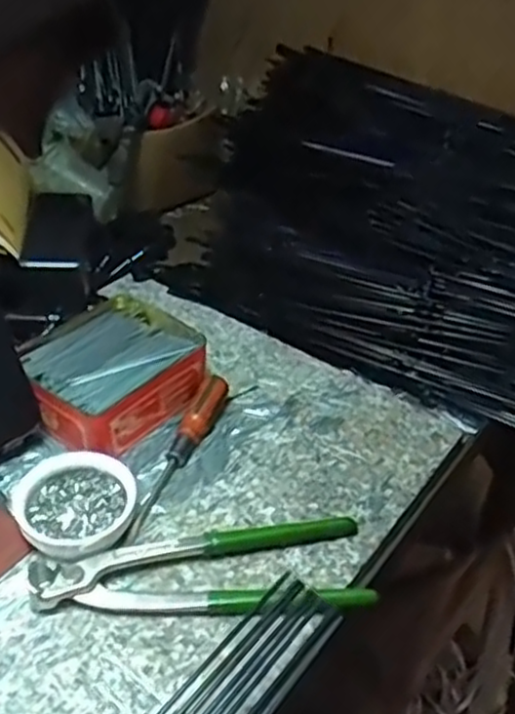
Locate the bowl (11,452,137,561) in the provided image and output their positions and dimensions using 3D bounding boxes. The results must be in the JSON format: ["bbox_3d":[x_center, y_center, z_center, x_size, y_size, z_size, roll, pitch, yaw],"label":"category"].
[{"bbox_3d":[-0.115,0.092,0.450,0.077,0.022,0.070,2,38,-2],"label":"bowl"}]

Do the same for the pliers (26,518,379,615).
[{"bbox_3d":[-0.031,0.130,0.424,0.195,0.018,0.062,-4,39,-10],"label":"pliers"}]

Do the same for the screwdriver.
[{"bbox_3d":[-0.054,0.065,0.496,0.019,0.025,0.143,15,39,14],"label":"screwdriver"}]

